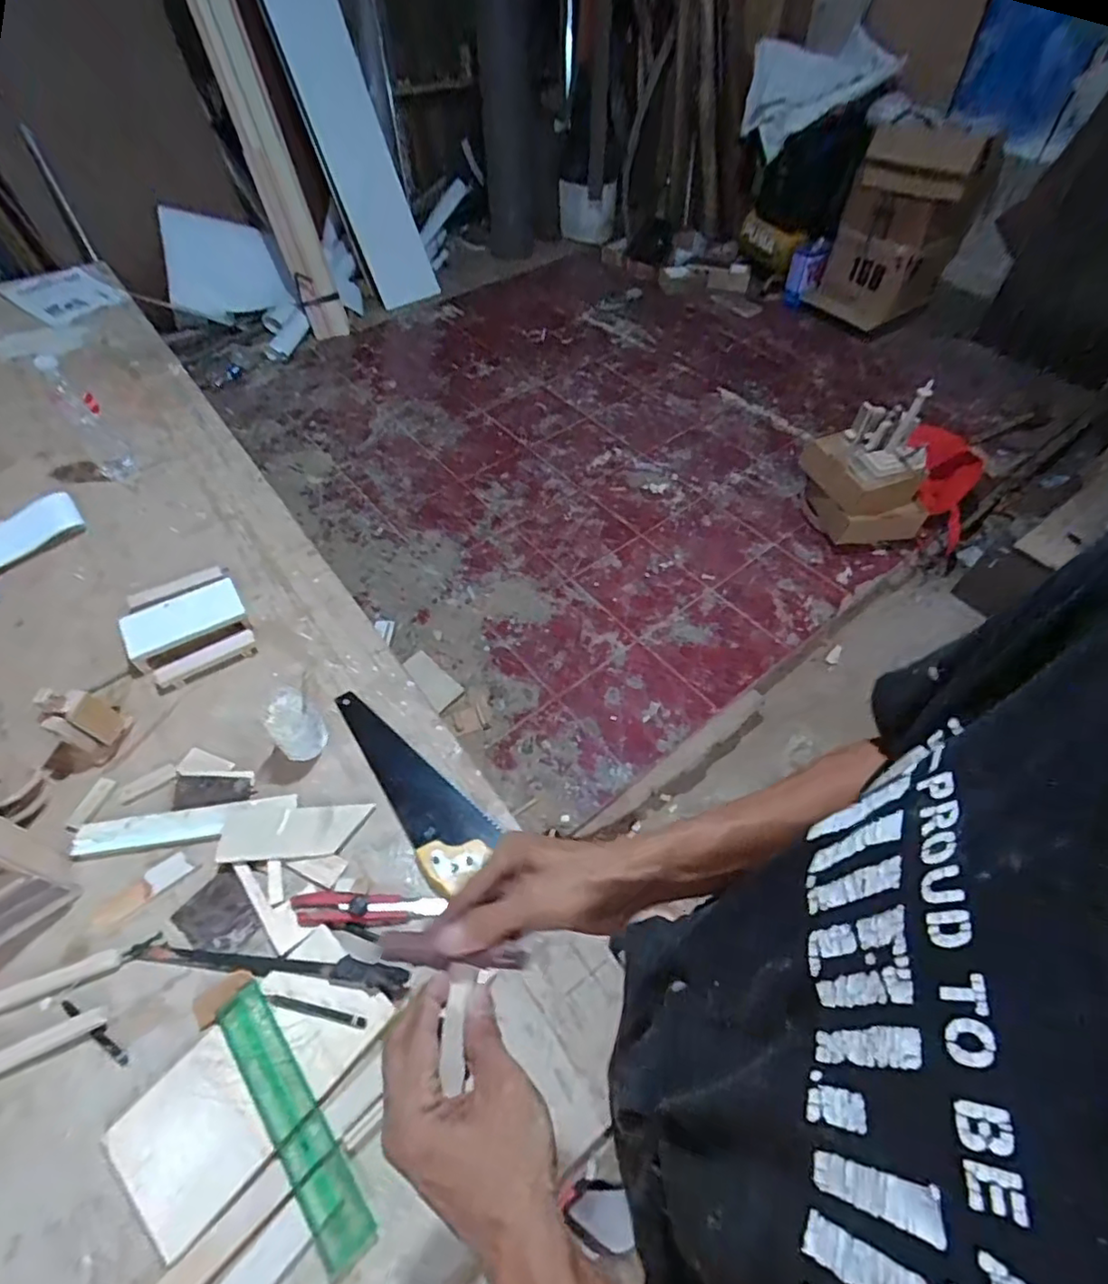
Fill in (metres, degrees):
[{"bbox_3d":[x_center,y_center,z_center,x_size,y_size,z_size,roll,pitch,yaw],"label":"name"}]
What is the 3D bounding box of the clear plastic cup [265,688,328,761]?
[{"bbox_3d":[-0.340,0.116,0.787,0.062,0.084,0.067,0,54,0],"label":"clear plastic cup"}]

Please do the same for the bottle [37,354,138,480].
[{"bbox_3d":[-0.877,-0.413,1.112,0.077,0.220,0.063,-37,62,-24],"label":"bottle"}]

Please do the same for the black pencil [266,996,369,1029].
[{"bbox_3d":[-0.247,0.384,0.613,0.111,0.004,0.011,9,54,7],"label":"black pencil"}]

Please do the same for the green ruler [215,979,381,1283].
[{"bbox_3d":[-0.254,0.451,0.564,0.047,0.004,0.255,-35,61,-22],"label":"green ruler"}]

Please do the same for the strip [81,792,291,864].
[{"bbox_3d":[-0.498,0.234,0.730,0.200,0.007,0.046,-8,54,-5],"label":"strip"}]

